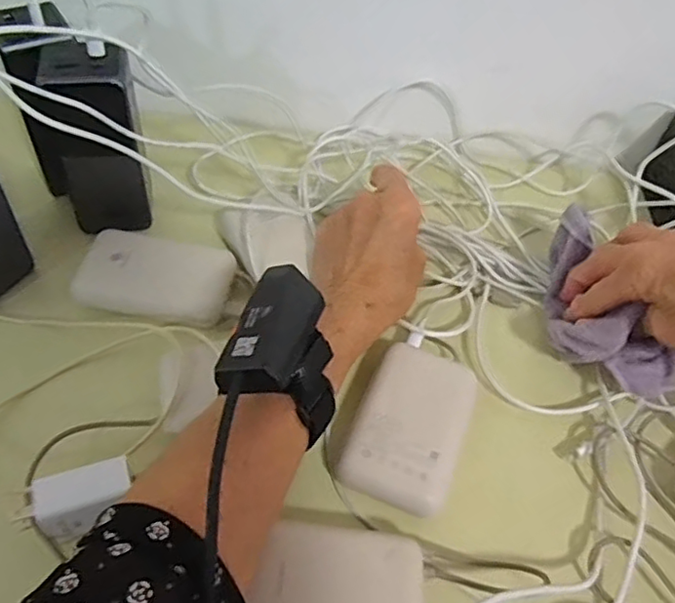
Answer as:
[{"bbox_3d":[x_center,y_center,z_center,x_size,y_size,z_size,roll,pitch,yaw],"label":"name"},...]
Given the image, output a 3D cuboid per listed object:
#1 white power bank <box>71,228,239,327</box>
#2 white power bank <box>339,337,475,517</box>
[{"bbox_3d":[-0.126,-0.017,0.423,0.102,0.024,0.065,14,52,5],"label":"white power bank"},{"bbox_3d":[0.043,0.074,0.369,0.063,0.020,0.106,21,53,10],"label":"white power bank"}]

